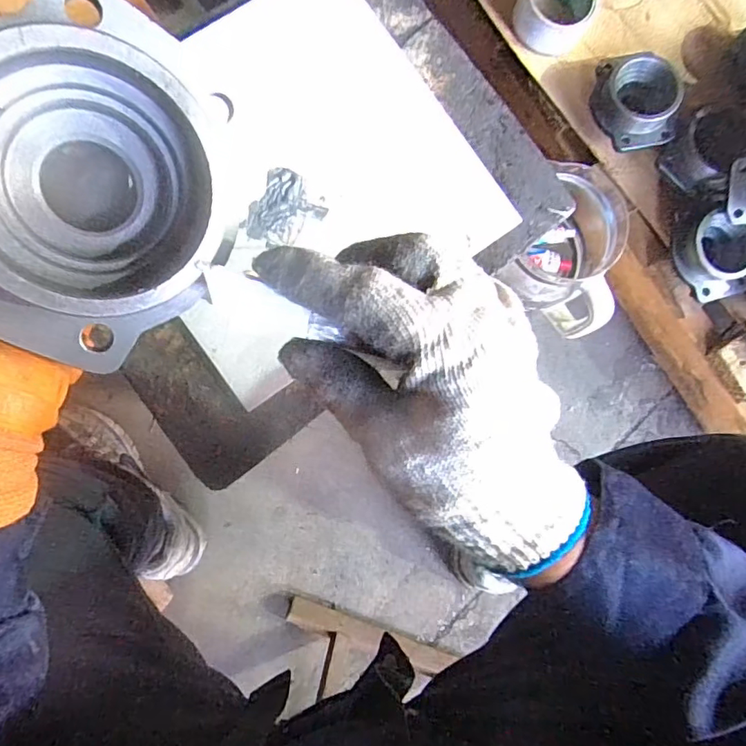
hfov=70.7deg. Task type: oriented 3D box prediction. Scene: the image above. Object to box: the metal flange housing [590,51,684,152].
[{"bbox_3d":[0.327,-0.336,0.651,0.074,0.072,0.109,-1,86,-6],"label":"metal flange housing"}]

